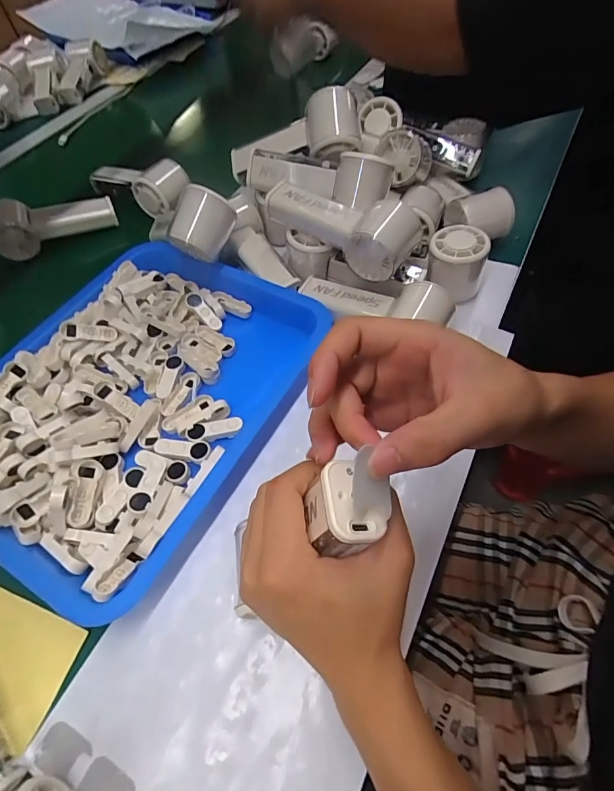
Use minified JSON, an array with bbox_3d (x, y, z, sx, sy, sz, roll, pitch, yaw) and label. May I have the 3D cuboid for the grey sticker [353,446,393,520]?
[{"bbox_3d":[0.029,0.039,0.186,0.018,0.004,0.034,-3,97,-13],"label":"grey sticker"}]

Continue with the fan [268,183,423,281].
[{"bbox_3d":[0.034,-0.169,0.415,0.146,0.062,0.061,32,66,22],"label":"fan"}]

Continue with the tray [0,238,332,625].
[{"bbox_3d":[-0.160,-0.006,0.379,0.258,0.036,0.325,24,63,18],"label":"tray"}]

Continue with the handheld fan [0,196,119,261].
[{"bbox_3d":[-0.329,-0.230,0.530,0.147,0.050,0.045,-24,59,-10],"label":"handheld fan"}]

